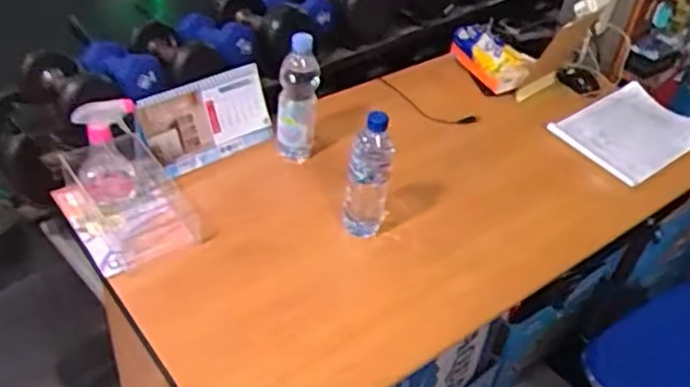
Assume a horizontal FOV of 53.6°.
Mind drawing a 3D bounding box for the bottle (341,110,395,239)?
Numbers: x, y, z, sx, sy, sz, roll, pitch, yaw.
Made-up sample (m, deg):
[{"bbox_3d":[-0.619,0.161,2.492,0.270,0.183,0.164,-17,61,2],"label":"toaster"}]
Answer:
[{"bbox_3d":[0.039,-0.030,1.128,0.069,0.236,0.067,10,42,4],"label":"bottle"}]

